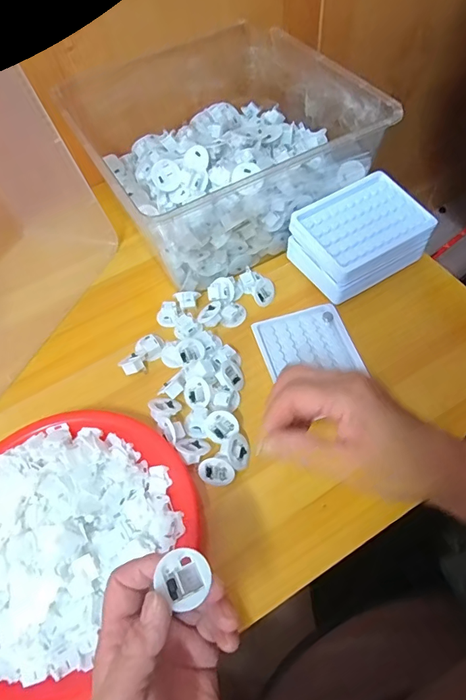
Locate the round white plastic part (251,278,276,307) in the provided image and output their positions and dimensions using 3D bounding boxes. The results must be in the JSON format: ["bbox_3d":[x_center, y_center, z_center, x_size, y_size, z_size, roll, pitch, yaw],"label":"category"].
[{"bbox_3d":[0.036,-0.068,0.502,0.025,0.016,0.031,7,60,9],"label":"round white plastic part"}]

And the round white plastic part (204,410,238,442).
[{"bbox_3d":[-0.012,0.073,0.416,0.032,0.010,0.028,-33,79,7],"label":"round white plastic part"}]

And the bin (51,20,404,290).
[{"bbox_3d":[-0.024,-0.261,0.545,0.291,0.125,0.312,-27,61,-12],"label":"bin"}]

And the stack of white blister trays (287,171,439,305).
[{"bbox_3d":[0.145,-0.130,0.497,0.133,0.061,0.109,-32,62,-14],"label":"stack of white blister trays"}]

